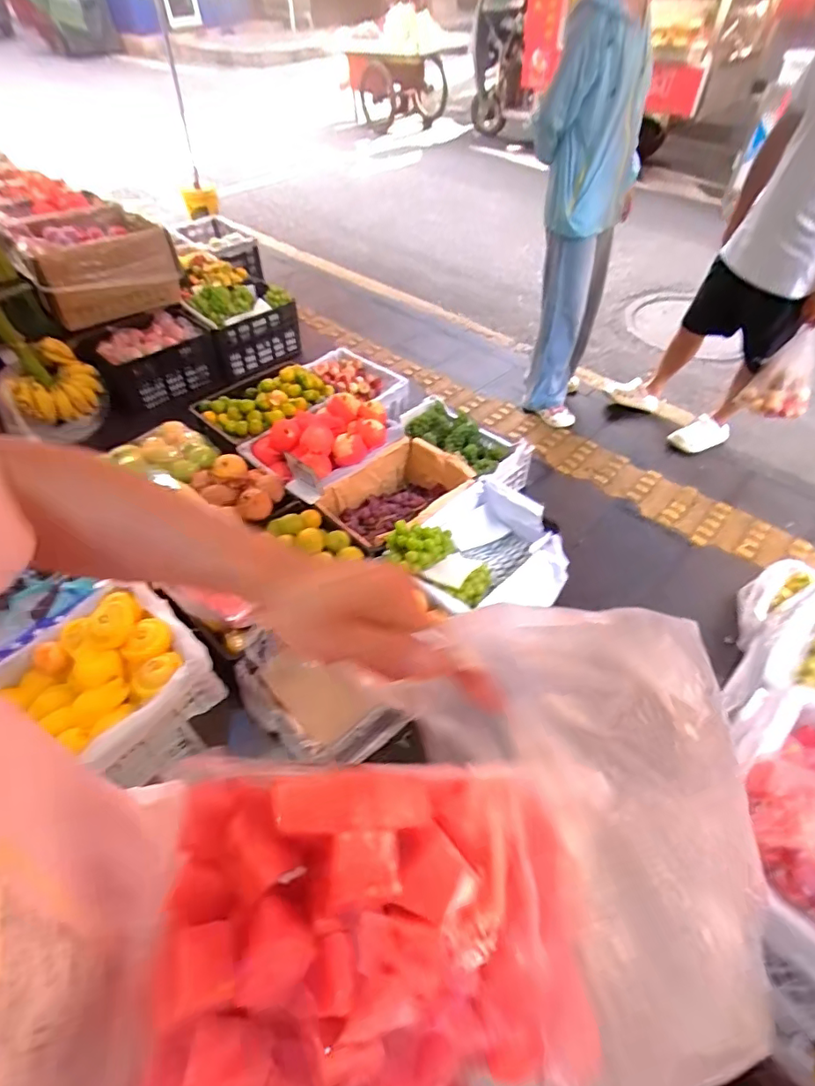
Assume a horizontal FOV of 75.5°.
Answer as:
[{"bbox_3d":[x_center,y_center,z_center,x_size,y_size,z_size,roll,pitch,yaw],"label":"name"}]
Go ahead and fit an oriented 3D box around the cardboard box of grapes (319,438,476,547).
[{"bbox_3d":[-0.023,-0.139,1.746,0.488,0.184,0.354,-36,57,-26],"label":"cardboard box of grapes"}]

